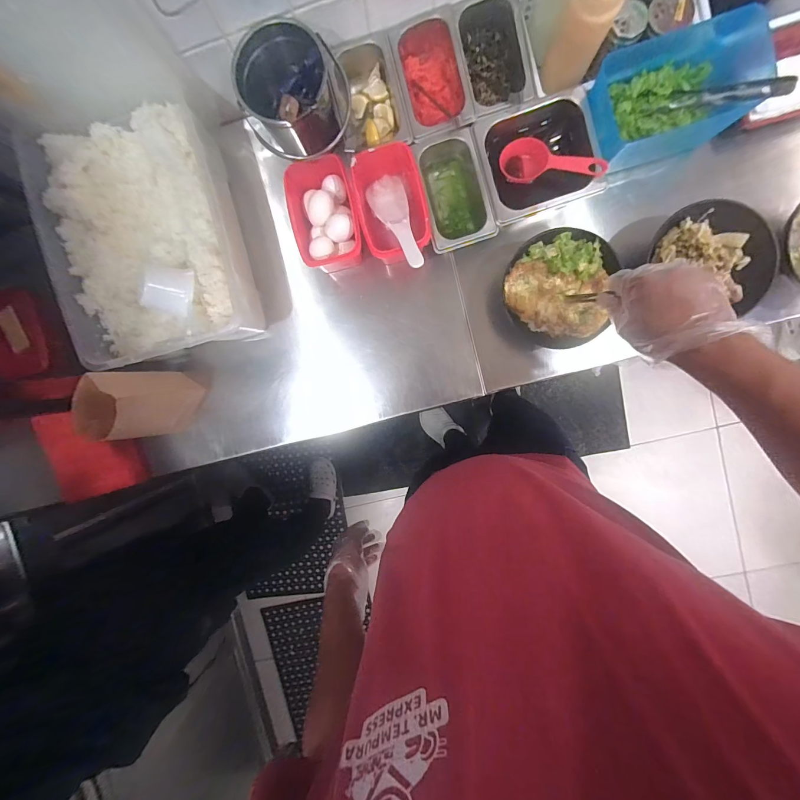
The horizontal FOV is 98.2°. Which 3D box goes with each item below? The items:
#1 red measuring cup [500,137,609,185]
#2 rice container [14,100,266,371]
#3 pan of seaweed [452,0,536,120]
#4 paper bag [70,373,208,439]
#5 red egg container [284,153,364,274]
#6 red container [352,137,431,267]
[{"bbox_3d":[0.239,-0.373,0.544,0.157,0.035,0.056,14,95,15],"label":"red measuring cup"},{"bbox_3d":[-0.414,-0.257,0.586,0.280,0.107,0.369,-14,93,5],"label":"rice container"},{"bbox_3d":[0.147,-0.533,0.557,0.102,0.071,0.173,-16,93,5],"label":"pan of seaweed"},{"bbox_3d":[-0.424,0.009,0.580,0.056,0.215,0.104,-15,93,5],"label":"paper bag"},{"bbox_3d":[-0.123,-0.306,0.588,0.110,0.089,0.166,-14,93,4],"label":"red egg container"},{"bbox_3d":[-0.015,-0.323,0.575,0.106,0.079,0.168,-14,93,5],"label":"red container"}]

